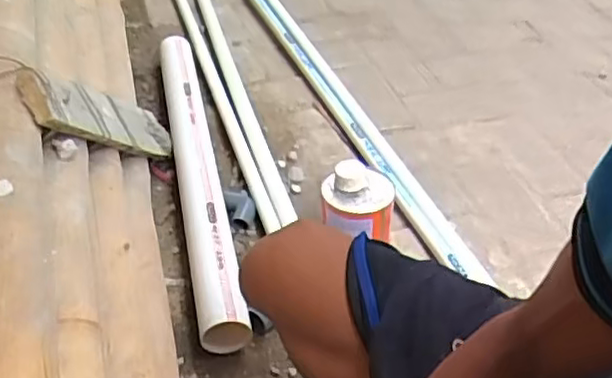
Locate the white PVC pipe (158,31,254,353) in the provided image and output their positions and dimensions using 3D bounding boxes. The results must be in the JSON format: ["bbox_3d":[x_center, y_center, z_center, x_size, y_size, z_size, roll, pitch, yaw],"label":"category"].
[{"bbox_3d":[-0.170,-0.053,1.010,0.061,0.062,0.698,-6,42,-13],"label":"white PVC pipe"}]

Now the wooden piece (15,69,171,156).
[{"bbox_3d":[-0.254,-0.089,0.855,0.025,0.374,0.076,-22,86,6],"label":"wooden piece"}]

